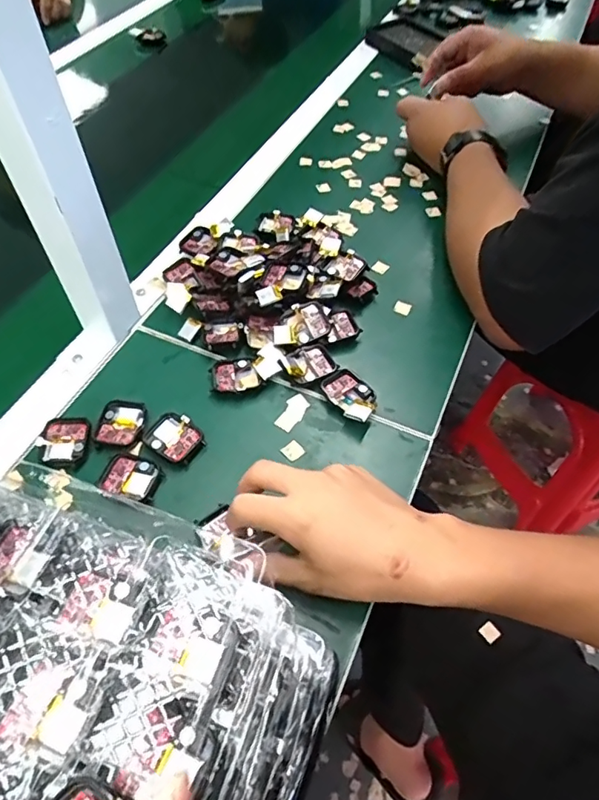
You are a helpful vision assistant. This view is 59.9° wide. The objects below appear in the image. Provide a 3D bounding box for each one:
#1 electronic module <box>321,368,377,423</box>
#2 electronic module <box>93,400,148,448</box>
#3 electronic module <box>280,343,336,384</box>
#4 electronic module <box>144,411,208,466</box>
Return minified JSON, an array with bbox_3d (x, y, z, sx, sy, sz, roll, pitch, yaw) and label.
[{"bbox_3d":[0.046,-0.004,0.458,0.039,0.015,0.056,-33,61,-21],"label":"electronic module"},{"bbox_3d":[-0.150,0.019,0.436,0.037,0.005,0.043,13,56,8],"label":"electronic module"},{"bbox_3d":[0.008,-0.033,0.475,0.049,0.017,0.039,-28,60,-19],"label":"electronic module"},{"bbox_3d":[-0.104,0.030,0.428,0.044,0.007,0.037,32,61,20],"label":"electronic module"}]

